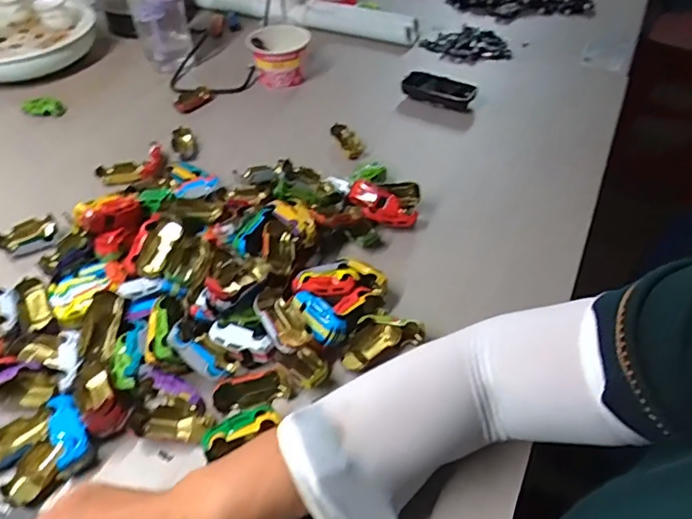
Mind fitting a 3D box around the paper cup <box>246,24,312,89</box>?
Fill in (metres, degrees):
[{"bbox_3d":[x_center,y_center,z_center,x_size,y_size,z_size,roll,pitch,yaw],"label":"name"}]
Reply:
[{"bbox_3d":[-0.105,-0.324,0.841,0.097,0.083,0.085,1,47,1],"label":"paper cup"}]

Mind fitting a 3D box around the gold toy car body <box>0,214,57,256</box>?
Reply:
[{"bbox_3d":[-0.362,-0.027,0.596,0.064,0.022,0.033,-17,49,-15],"label":"gold toy car body"}]

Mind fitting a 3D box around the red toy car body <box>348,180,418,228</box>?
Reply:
[{"bbox_3d":[0.043,-0.066,0.607,0.083,0.029,0.043,31,53,8],"label":"red toy car body"}]

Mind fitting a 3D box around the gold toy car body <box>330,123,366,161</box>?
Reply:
[{"bbox_3d":[0.004,-0.164,0.720,0.028,0.026,0.058,-23,51,-20],"label":"gold toy car body"}]

